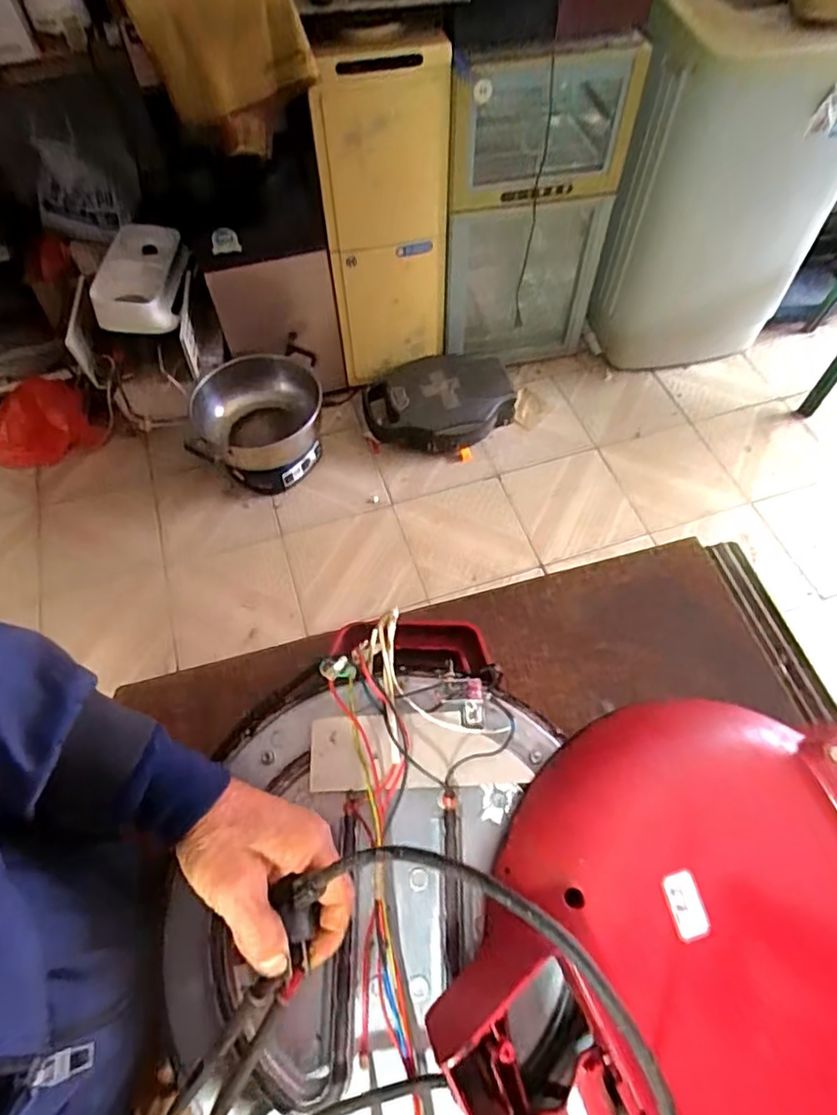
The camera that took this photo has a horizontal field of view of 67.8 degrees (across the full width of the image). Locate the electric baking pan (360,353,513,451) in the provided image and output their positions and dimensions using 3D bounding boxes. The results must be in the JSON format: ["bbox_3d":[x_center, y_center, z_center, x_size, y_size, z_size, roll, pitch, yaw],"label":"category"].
[{"bbox_3d":[0.057,-0.435,1.762,0.409,0.100,0.304,-14,60,-7],"label":"electric baking pan"}]

